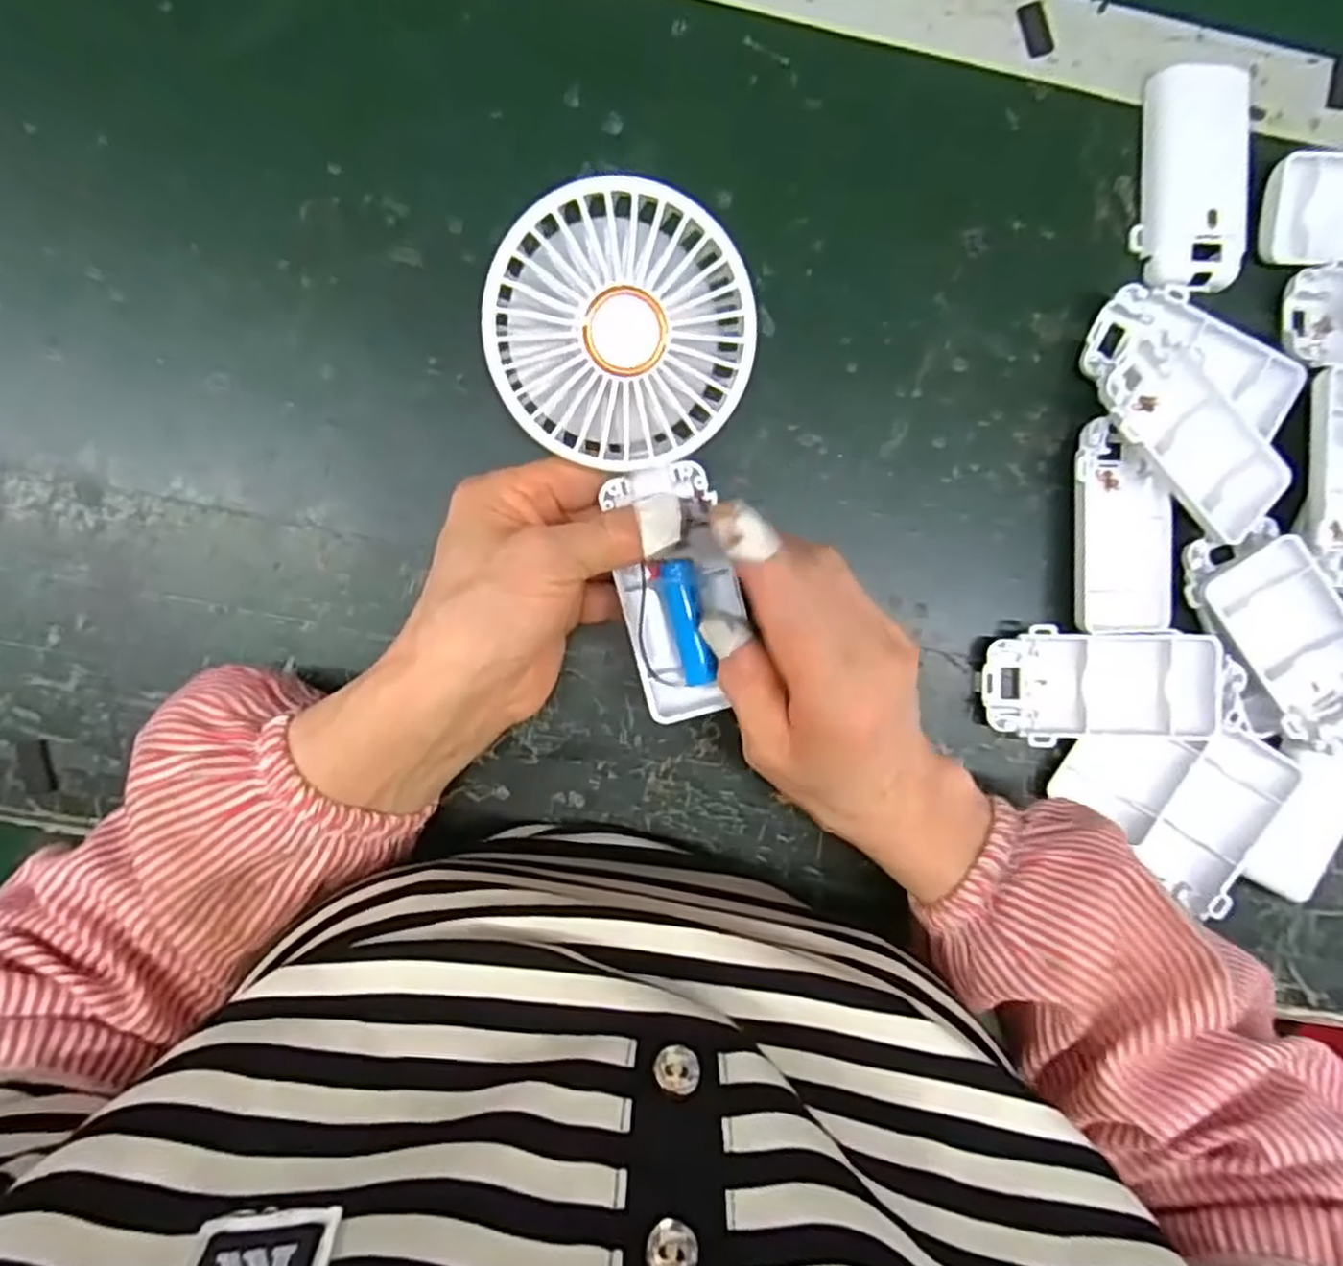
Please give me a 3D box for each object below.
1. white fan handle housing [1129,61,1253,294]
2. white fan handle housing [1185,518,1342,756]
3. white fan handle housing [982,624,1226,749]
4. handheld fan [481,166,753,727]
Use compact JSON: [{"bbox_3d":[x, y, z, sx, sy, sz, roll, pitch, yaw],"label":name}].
[{"bbox_3d":[0.230,-0.199,0.335,0.045,0.013,0.097,2,92,-3],"label":"white fan handle housing"},{"bbox_3d":[0.274,0.006,0.334,0.050,0.014,0.113,-35,93,-1],"label":"white fan handle housing"},{"bbox_3d":[0.190,0.024,0.337,0.098,0.020,0.049,4,92,-3],"label":"white fan handle housing"},{"bbox_3d":[-0.008,-0.055,0.269,0.081,0.029,0.175,-11,115,-2],"label":"handheld fan"}]

